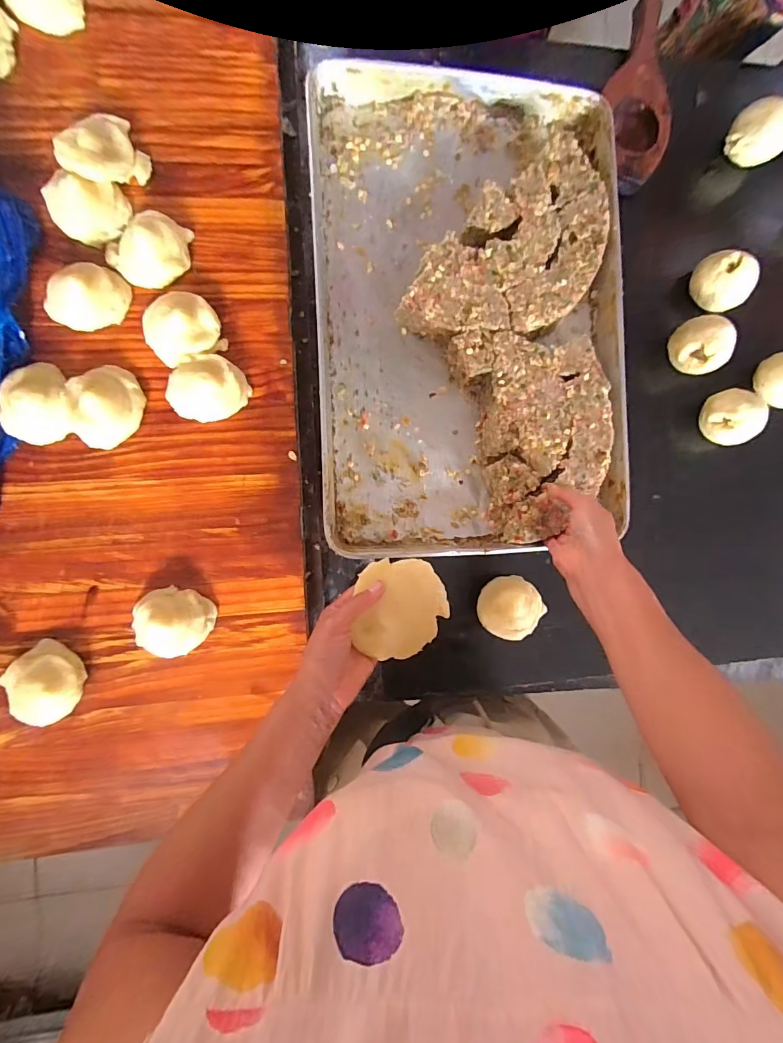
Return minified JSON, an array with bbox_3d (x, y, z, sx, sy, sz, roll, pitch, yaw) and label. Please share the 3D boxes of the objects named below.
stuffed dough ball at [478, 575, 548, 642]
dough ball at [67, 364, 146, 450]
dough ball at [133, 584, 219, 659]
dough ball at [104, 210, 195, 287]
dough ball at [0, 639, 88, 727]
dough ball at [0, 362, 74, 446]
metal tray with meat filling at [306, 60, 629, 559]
[{"bbox_3d":[0.158,0.113,0.552,0.082,0.038,0.078,0,89,-7],"label":"stuffed dough ball"},{"bbox_3d":[-0.327,-0.132,0.479,0.073,0.034,0.090,36,85,-5],"label":"dough ball"},{"bbox_3d":[-0.252,0.116,0.486,0.088,0.036,0.076,17,87,-7],"label":"dough ball"},{"bbox_3d":[-0.278,-0.316,0.489,0.091,0.037,0.070,-39,94,-6],"label":"dough ball"},{"bbox_3d":[-0.384,0.182,0.471,0.077,0.031,0.078,0,89,-7],"label":"dough ball"},{"bbox_3d":[-0.393,-0.131,0.475,0.071,0.032,0.087,26,86,-6],"label":"dough ball"},{"bbox_3d":[0.105,-0.268,0.550,0.392,0.069,0.602,-3,89,-10],"label":"metal tray with meat filling"}]

